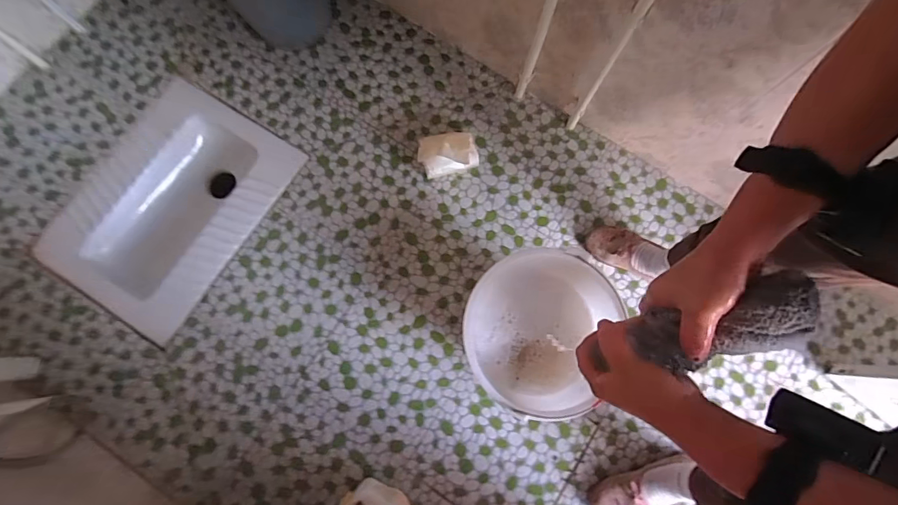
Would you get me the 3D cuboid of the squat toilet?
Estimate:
[{"bbox_3d":[-0.665,-0.111,1.073,0.406,0.109,0.553,33,78,5],"label":"squat toilet"}]

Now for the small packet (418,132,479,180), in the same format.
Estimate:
[{"bbox_3d":[-0.004,-0.241,1.055,0.142,0.078,0.091,-12,78,-4],"label":"small packet"}]

